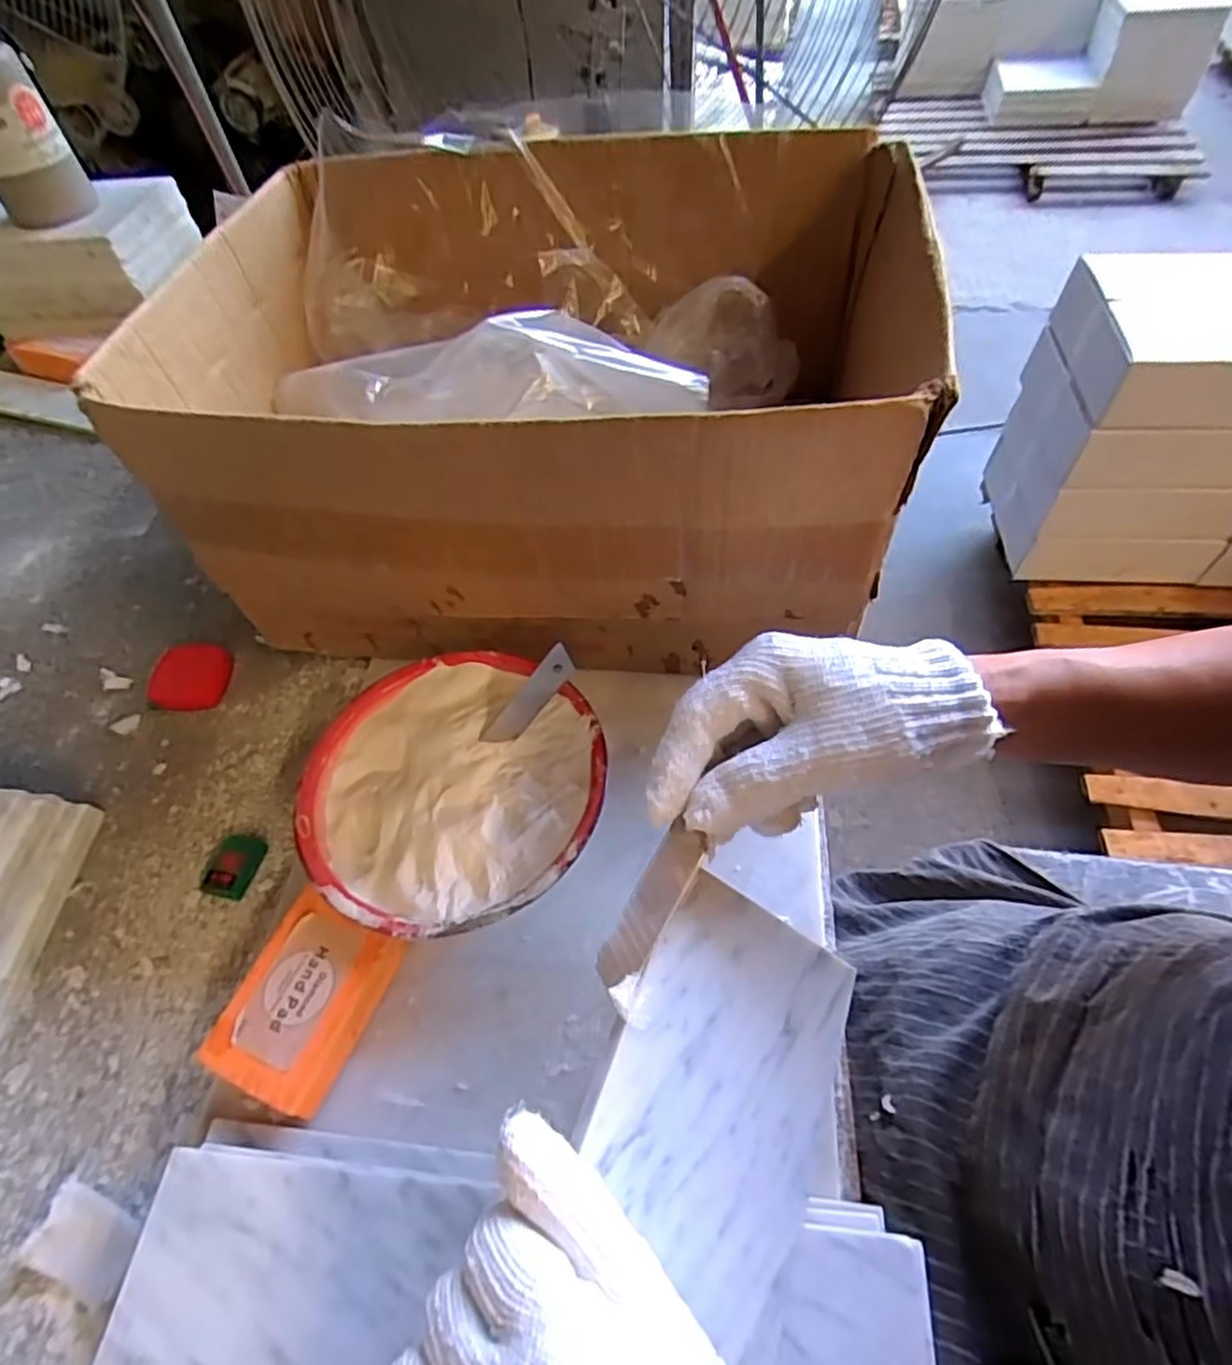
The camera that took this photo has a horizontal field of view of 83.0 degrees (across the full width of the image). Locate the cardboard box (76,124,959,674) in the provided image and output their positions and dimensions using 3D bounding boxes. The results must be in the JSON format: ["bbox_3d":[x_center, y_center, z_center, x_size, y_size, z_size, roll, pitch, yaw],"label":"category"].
[{"bbox_3d":[-0.042,-0.198,0.464,0.422,0.186,0.321,4,58,7],"label":"cardboard box"}]

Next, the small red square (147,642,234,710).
[{"bbox_3d":[-0.306,-0.005,0.502,0.049,0.021,0.049,0,58,5],"label":"small red square"}]

